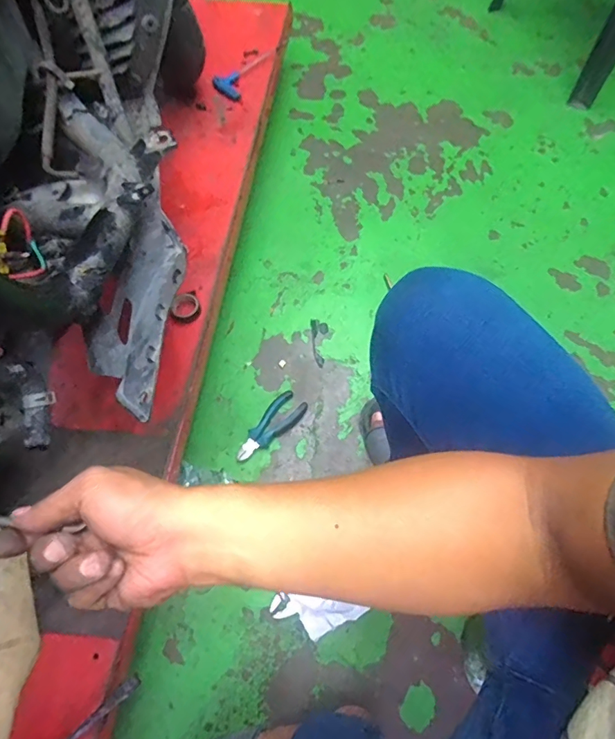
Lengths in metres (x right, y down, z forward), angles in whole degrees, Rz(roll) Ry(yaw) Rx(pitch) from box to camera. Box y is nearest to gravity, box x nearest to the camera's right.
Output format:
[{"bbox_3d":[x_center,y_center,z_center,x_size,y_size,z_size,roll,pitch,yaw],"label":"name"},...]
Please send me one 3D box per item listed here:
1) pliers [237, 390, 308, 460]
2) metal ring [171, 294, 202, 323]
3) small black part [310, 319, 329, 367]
[{"bbox_3d":[-0.066,0.105,0.837,0.058,0.024,0.152,37,72,16],"label":"pliers"},{"bbox_3d":[-0.201,-0.102,0.771,0.047,0.022,0.046,0,66,1],"label":"metal ring"},{"bbox_3d":[0.025,-0.053,0.915,0.035,0.011,0.106,-2,66,0],"label":"small black part"}]

